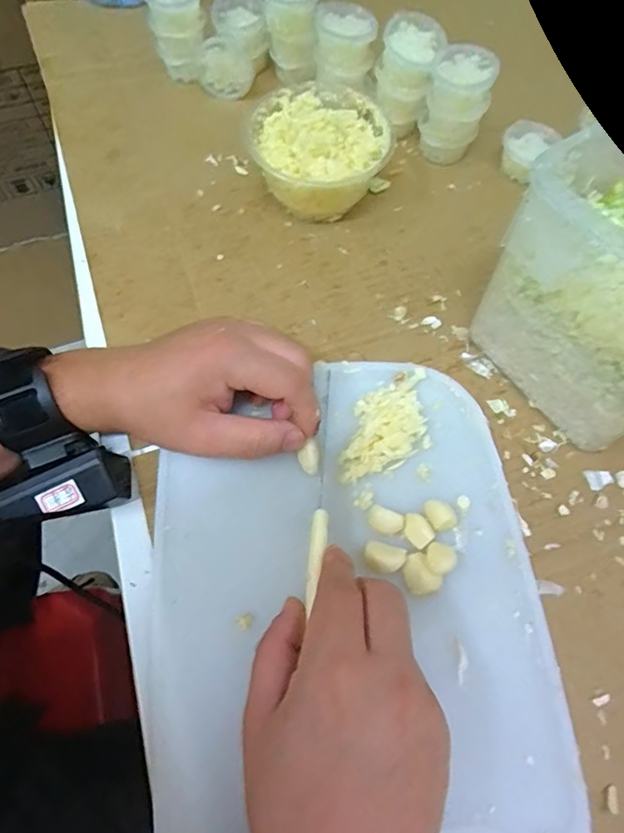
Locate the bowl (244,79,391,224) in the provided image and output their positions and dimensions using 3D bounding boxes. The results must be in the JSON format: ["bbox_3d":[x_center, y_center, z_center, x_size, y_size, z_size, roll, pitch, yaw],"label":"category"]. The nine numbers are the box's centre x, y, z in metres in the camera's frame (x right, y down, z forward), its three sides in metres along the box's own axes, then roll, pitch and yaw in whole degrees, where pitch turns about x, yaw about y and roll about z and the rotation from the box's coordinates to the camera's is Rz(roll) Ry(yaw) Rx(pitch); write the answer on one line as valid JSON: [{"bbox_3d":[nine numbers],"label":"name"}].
[{"bbox_3d":[0.004,-0.203,0.403,0.100,0.063,0.101,1,64,-2],"label":"bowl"}]

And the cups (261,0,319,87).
[{"bbox_3d":[-0.019,-0.342,0.462,0.046,0.071,0.051,-4,64,-4],"label":"cups"}]

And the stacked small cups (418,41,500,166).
[{"bbox_3d":[0.118,-0.255,0.425,0.048,0.074,0.047,1,64,-2],"label":"stacked small cups"}]

